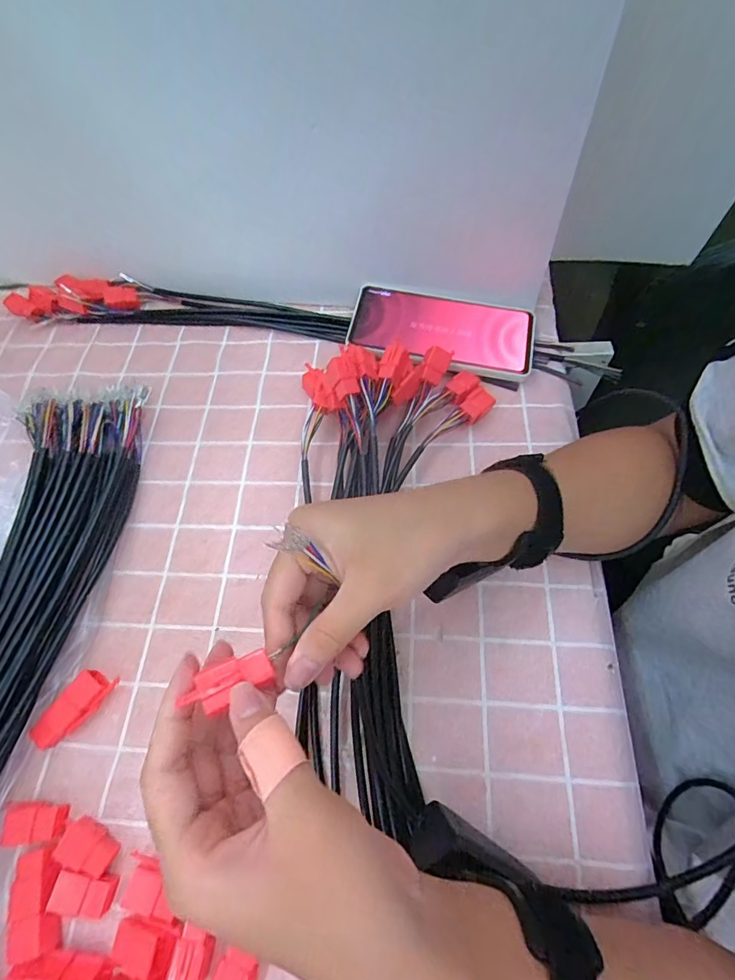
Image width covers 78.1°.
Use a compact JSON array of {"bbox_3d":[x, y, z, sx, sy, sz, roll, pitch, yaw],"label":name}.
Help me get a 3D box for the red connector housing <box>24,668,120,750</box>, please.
[{"bbox_3d":[-0.197,0.147,0.303,0.024,0.015,0.054,34,71,20],"label":"red connector housing"}]

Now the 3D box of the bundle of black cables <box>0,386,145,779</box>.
[{"bbox_3d":[-0.252,0.141,0.288,0.088,0.036,0.502,1,64,5],"label":"bundle of black cables"}]

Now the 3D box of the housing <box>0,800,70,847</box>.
[{"bbox_3d":[-0.204,0.201,0.274,0.038,0.008,0.021,-4,63,3],"label":"housing"}]

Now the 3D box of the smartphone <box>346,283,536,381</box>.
[{"bbox_3d":[0.069,-0.148,0.416,0.162,0.010,0.078,11,69,6],"label":"smartphone"}]

